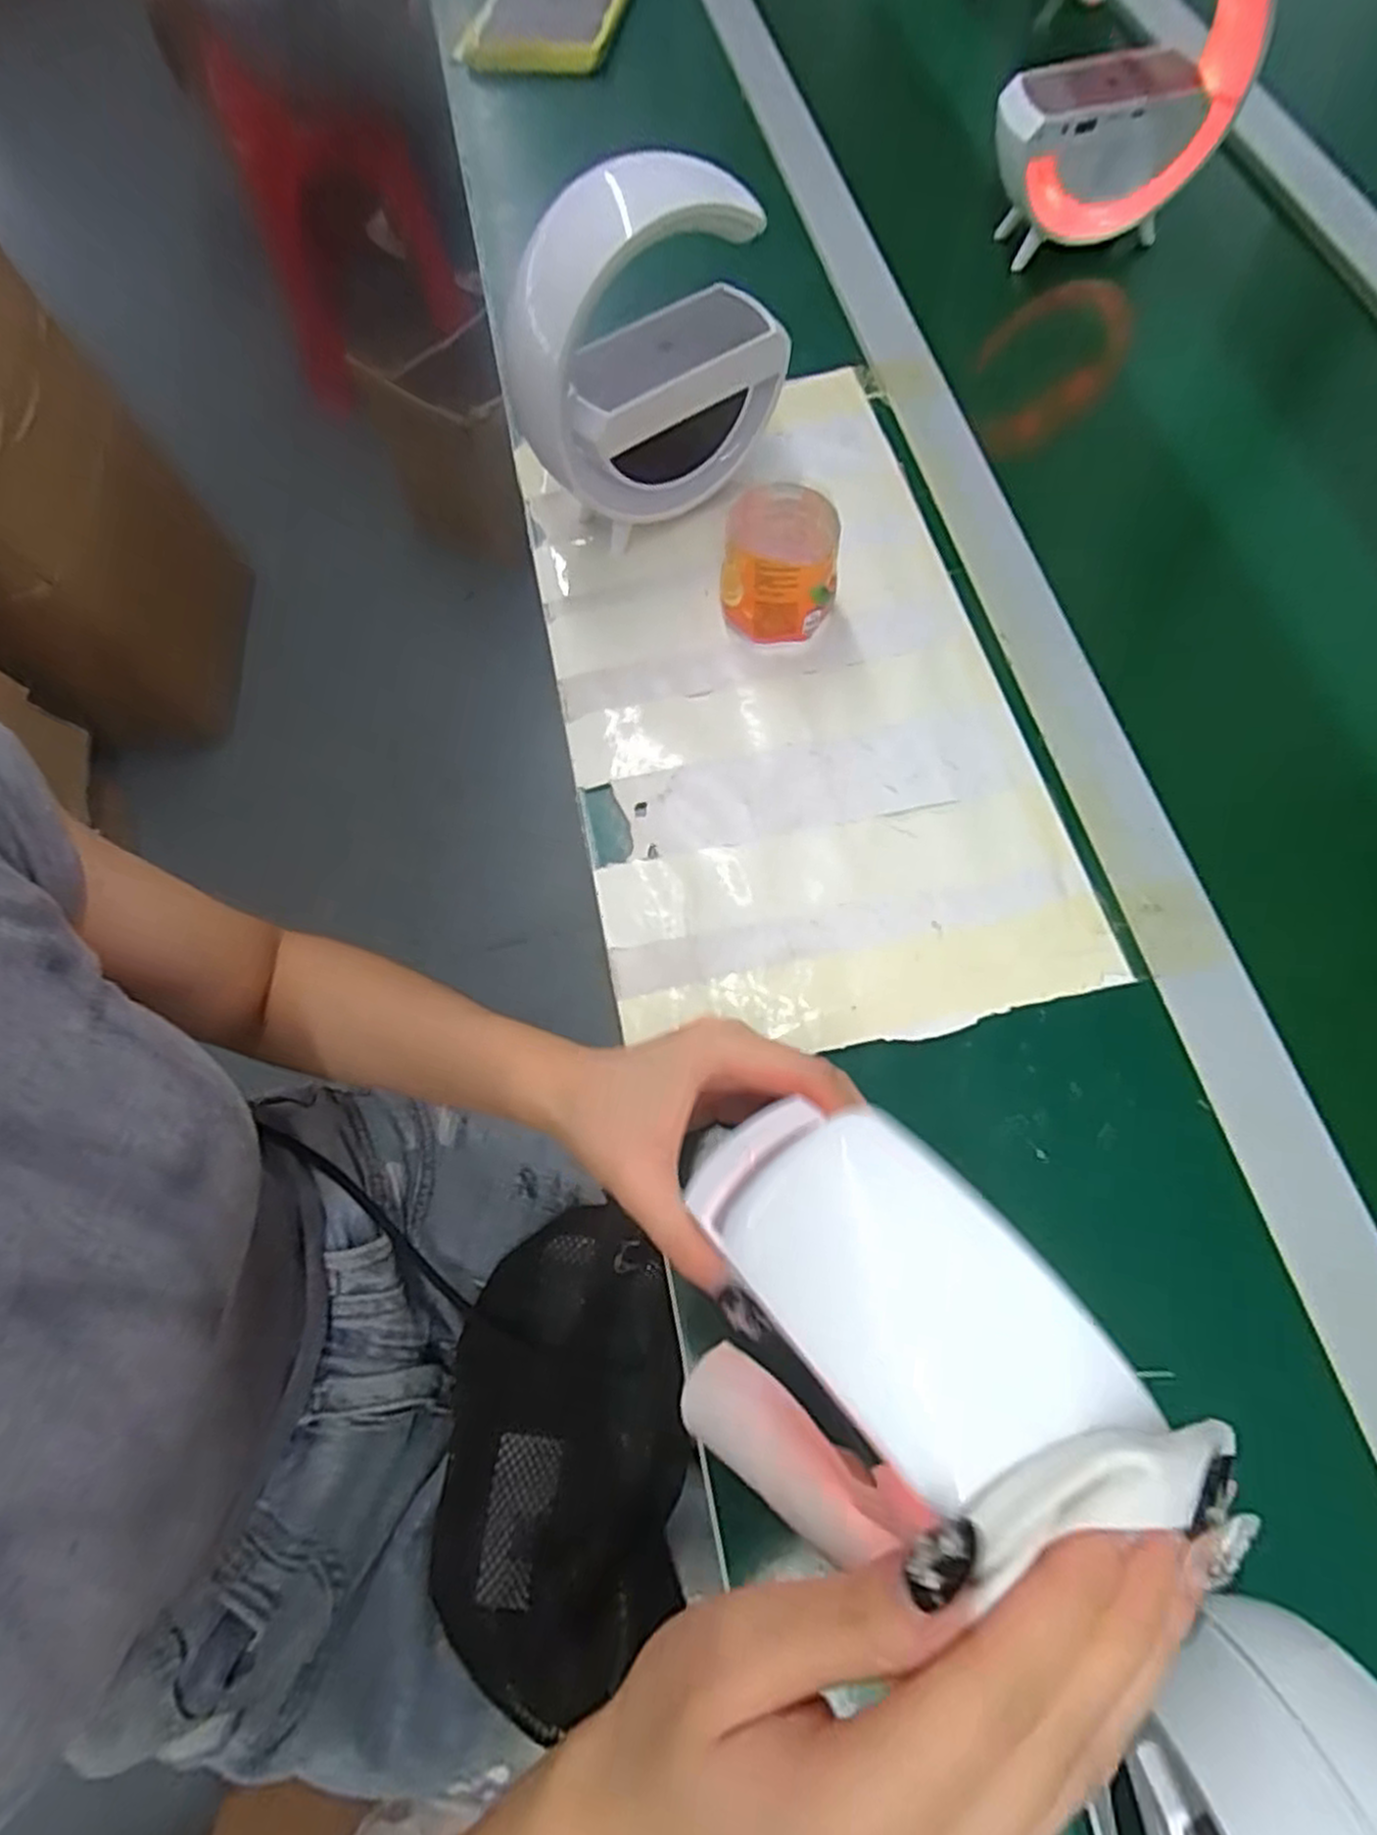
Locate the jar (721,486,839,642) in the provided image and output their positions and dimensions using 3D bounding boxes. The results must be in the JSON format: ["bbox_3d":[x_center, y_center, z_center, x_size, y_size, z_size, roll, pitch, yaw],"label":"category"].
[{"bbox_3d":[0.050,-0.191,0.426,0.061,0.061,0.065,7,68,5],"label":"jar"}]

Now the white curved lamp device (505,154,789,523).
[{"bbox_3d":[-0.030,-0.302,0.427,0.137,0.148,0.092,-28,69,-9],"label":"white curved lamp device"}]

